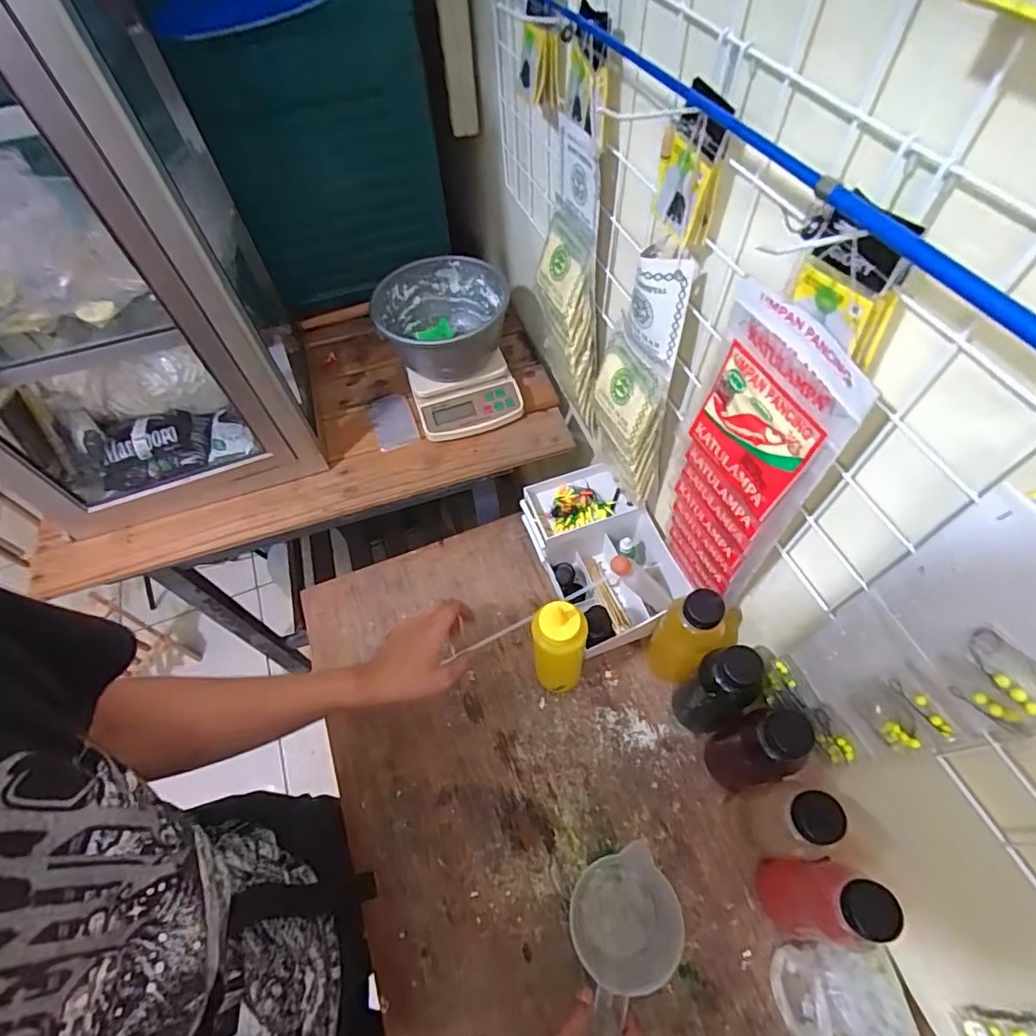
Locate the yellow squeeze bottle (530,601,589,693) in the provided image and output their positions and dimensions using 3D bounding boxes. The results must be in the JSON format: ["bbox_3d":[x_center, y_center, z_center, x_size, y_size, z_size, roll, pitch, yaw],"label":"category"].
[{"bbox_3d":[0.048,0.160,0.627,0.057,0.194,0.047,-1,59,2],"label":"yellow squeeze bottle"}]

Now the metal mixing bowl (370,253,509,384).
[{"bbox_3d":[-0.114,-0.288,0.809,0.186,0.107,0.187,-3,59,1],"label":"metal mixing bowl"}]

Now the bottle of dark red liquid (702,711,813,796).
[{"bbox_3d":[0.250,0.247,0.563,0.052,0.186,0.060,-19,58,-8],"label":"bottle of dark red liquid"}]

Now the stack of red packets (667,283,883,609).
[{"bbox_3d":[0.184,-0.023,0.463,0.031,0.335,0.113,-20,60,-9],"label":"stack of red packets"}]

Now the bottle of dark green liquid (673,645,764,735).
[{"bbox_3d":[0.221,0.198,0.596,0.054,0.187,0.060,-33,61,-16],"label":"bottle of dark green liquid"}]

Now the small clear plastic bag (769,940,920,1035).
[{"bbox_3d":[0.314,0.461,0.517,0.120,0.032,0.076,0,58,4],"label":"small clear plastic bag"}]

